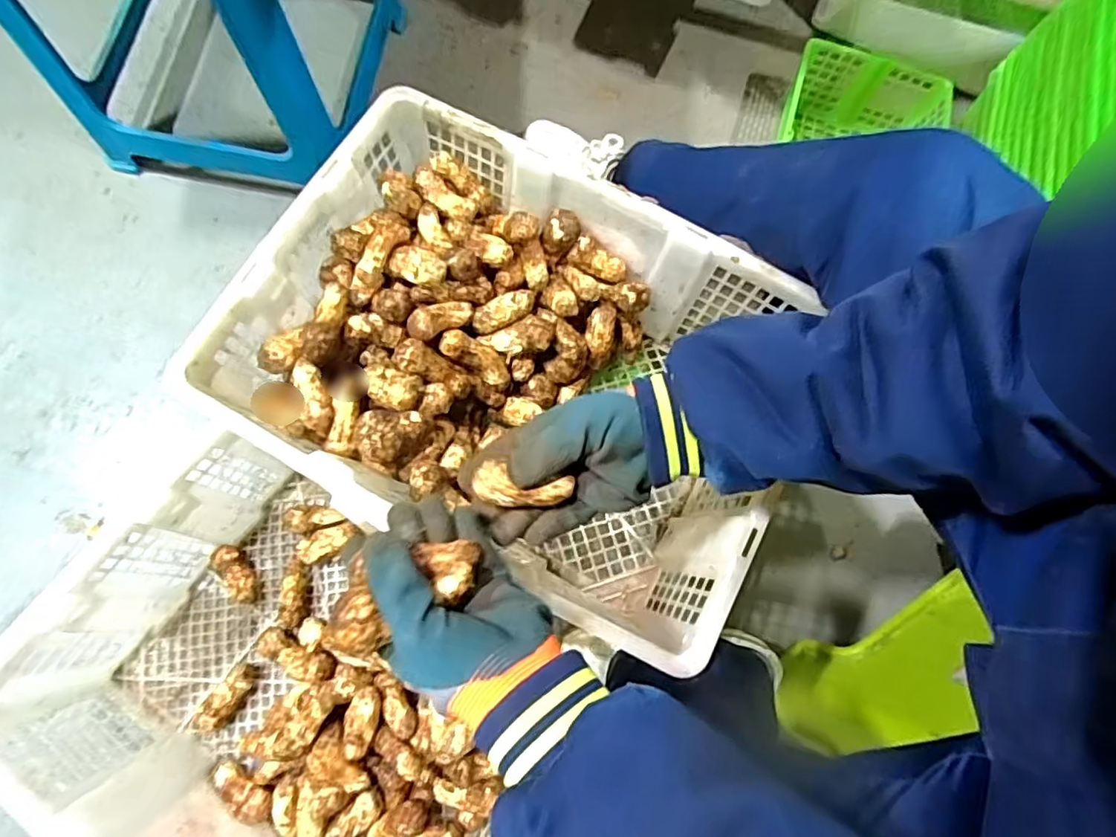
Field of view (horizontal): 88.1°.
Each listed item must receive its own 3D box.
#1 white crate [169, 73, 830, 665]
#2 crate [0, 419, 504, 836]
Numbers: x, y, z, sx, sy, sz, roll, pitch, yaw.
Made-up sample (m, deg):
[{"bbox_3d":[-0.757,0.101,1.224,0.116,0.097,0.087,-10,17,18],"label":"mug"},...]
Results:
[{"bbox_3d":[-0.033,-0.040,0.563,0.467,0.177,0.347,27,75,2],"label":"white crate"},{"bbox_3d":[-0.248,0.288,0.538,0.456,0.151,0.285,36,76,9],"label":"crate"}]

